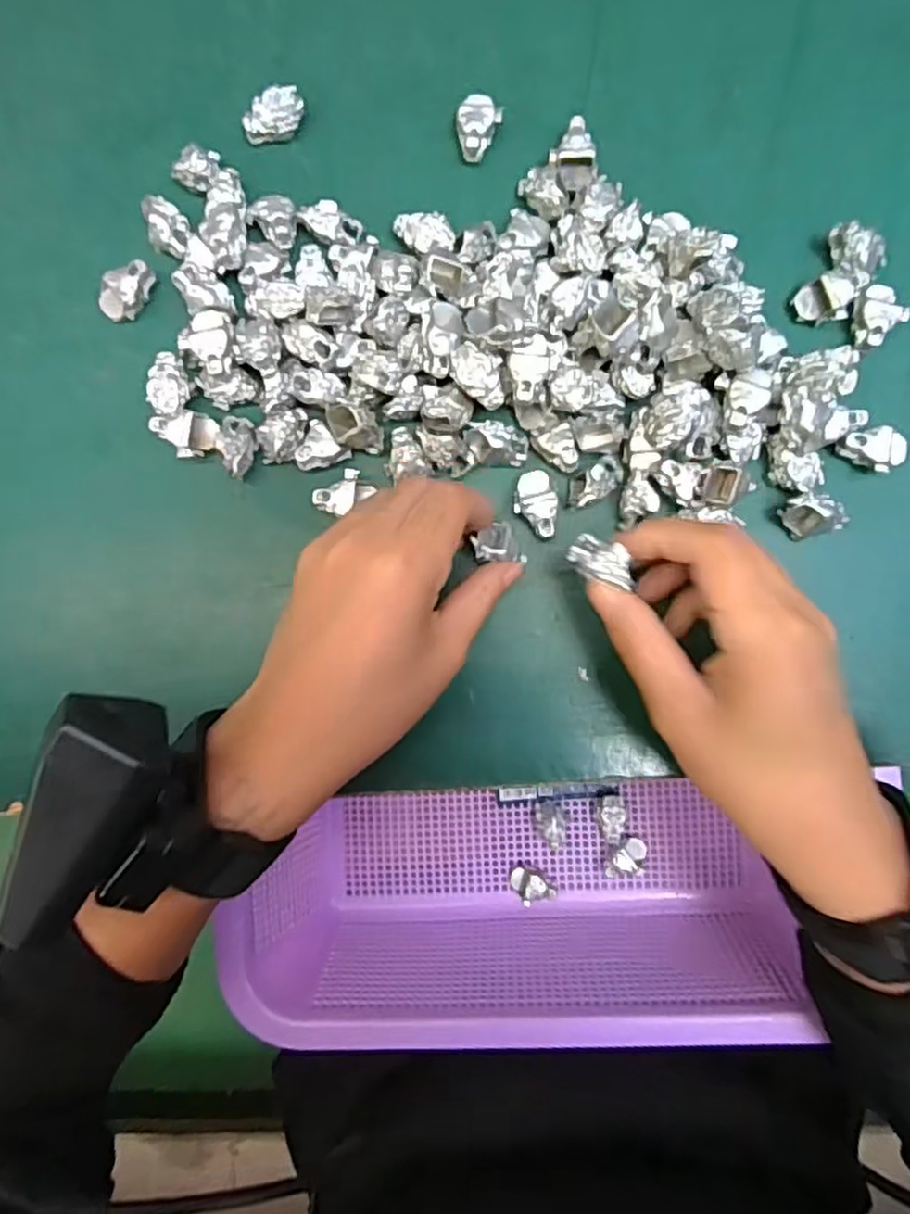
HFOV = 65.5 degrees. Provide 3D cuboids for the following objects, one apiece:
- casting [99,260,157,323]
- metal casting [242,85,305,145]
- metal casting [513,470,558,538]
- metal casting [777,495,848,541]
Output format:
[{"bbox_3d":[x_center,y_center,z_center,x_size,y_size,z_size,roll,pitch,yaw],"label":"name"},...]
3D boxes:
[{"bbox_3d":[-0.135,-0.129,0.291,0.015,0.014,0.024,20,92,3],"label":"casting"},{"bbox_3d":[-0.073,-0.198,0.288,0.026,0.015,0.014,-33,89,3],"label":"metal casting"},{"bbox_3d":[0.031,-0.040,0.274,0.016,0.010,0.025,2,91,3],"label":"metal casting"},{"bbox_3d":[0.137,-0.035,0.270,0.022,0.017,0.016,-16,90,3],"label":"metal casting"}]

